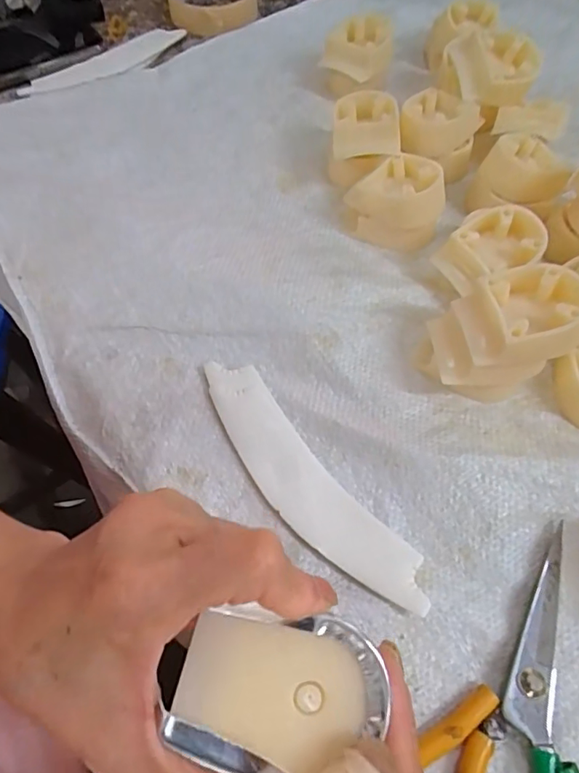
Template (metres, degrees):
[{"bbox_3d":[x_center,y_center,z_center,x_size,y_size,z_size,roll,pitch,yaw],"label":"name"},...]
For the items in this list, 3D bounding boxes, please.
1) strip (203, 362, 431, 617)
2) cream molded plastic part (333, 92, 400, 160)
[{"bbox_3d":[0.005,0.049,0.270,0.039,0.008,0.164,-35,67,-18],"label":"strip"},{"bbox_3d":[0.054,-0.179,0.369,0.044,0.044,0.059,3,61,0],"label":"cream molded plastic part"}]

